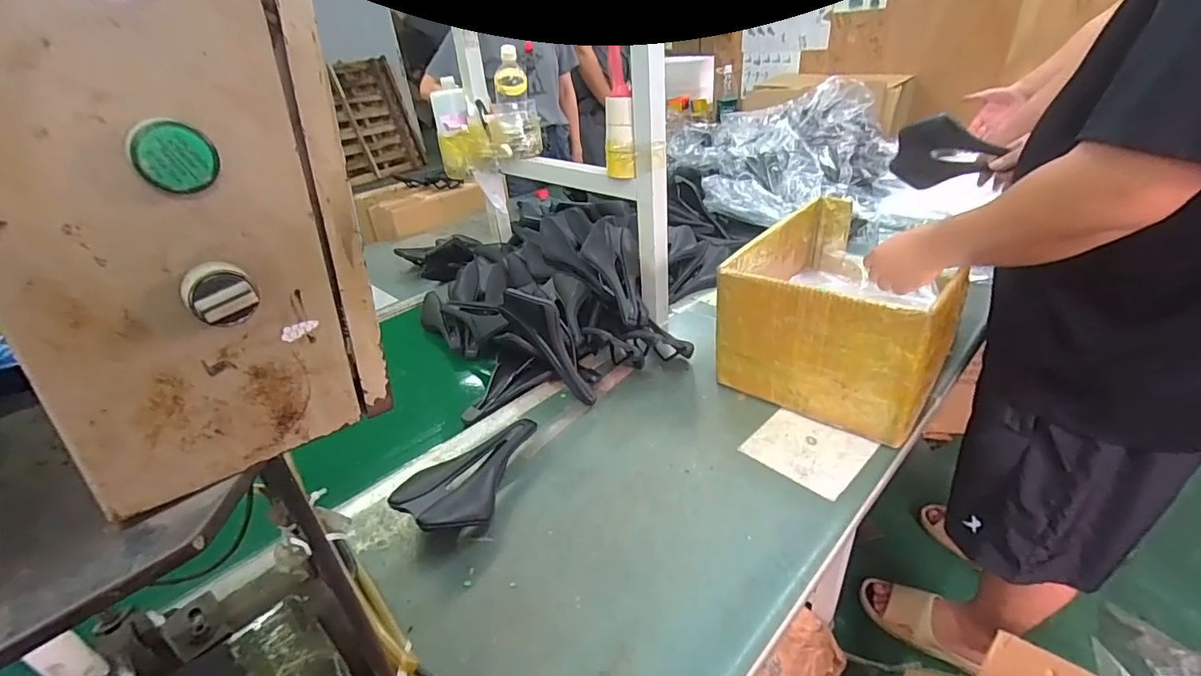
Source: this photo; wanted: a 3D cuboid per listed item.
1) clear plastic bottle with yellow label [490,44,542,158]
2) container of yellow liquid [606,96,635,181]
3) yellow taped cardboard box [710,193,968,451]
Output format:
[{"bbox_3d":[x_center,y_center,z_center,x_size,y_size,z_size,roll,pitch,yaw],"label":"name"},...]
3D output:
[{"bbox_3d":[-0.194,-0.514,1.142,0.104,0.212,0.089,-10,31,-8],"label":"clear plastic bottle with yellow label"},{"bbox_3d":[0.035,-0.362,0.944,0.050,0.134,0.050,-5,31,1],"label":"container of yellow liquid"},{"bbox_3d":[0.432,-0.065,0.895,0.302,0.212,0.422,20,39,35],"label":"yellow taped cardboard box"}]

